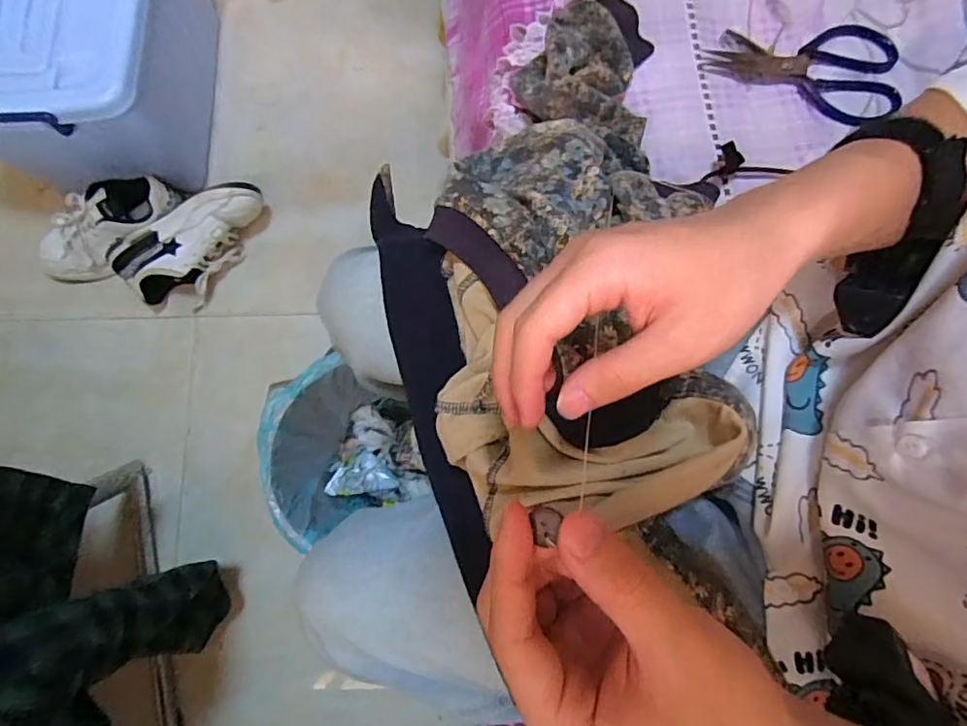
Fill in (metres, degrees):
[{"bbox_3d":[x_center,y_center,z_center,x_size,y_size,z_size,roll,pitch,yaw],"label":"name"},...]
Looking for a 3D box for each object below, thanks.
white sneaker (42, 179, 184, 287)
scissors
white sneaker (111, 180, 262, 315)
[{"bbox_3d":[-0.650,-0.228,0.934,0.260,0.091,0.101,-36,80,6],"label":"white sneaker"},{"bbox_3d":[0.323,-0.291,0.550,0.193,0.008,0.108,-4,78,-1],"label":"scissors"},{"bbox_3d":[-0.491,-0.204,0.941,0.265,0.099,0.126,-35,80,-7],"label":"white sneaker"}]

